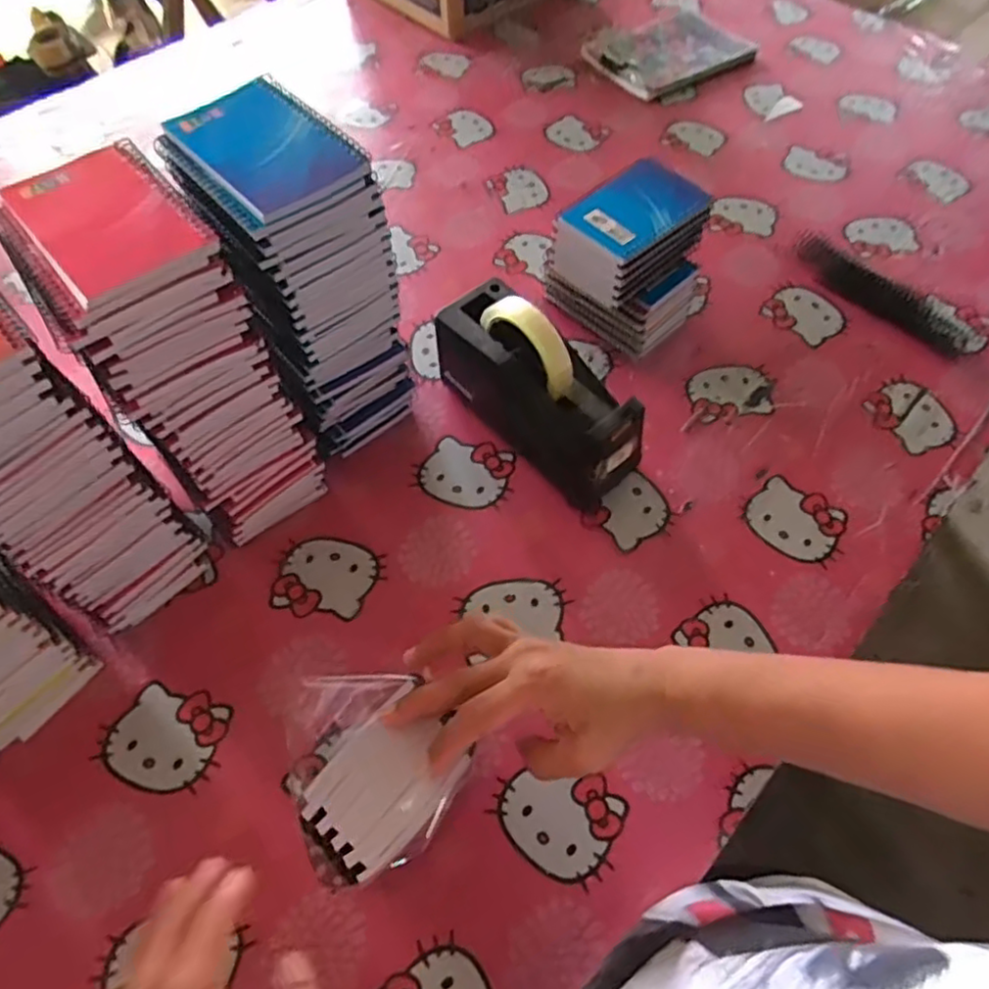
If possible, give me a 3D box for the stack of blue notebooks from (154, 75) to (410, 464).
[{"bbox_3d":[-0.155,-0.161,0.536,0.106,0.263,0.133,-37,67,-20],"label":"stack of blue notebooks"}]

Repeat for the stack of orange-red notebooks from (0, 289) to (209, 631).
[{"bbox_3d":[-0.317,-0.022,0.452,0.139,0.263,0.116,40,66,20],"label":"stack of orange-red notebooks"}]

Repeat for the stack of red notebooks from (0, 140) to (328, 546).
[{"bbox_3d":[-0.234,-0.091,0.496,0.107,0.259,0.156,-39,68,-21],"label":"stack of red notebooks"}]

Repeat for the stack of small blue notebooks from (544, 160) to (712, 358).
[{"bbox_3d":[0.141,-0.237,0.661,0.138,0.133,0.130,-39,68,-21],"label":"stack of small blue notebooks"}]

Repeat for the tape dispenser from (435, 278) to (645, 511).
[{"bbox_3d":[0.039,-0.098,0.581,0.078,0.125,0.203,-35,66,-20],"label":"tape dispenser"}]

